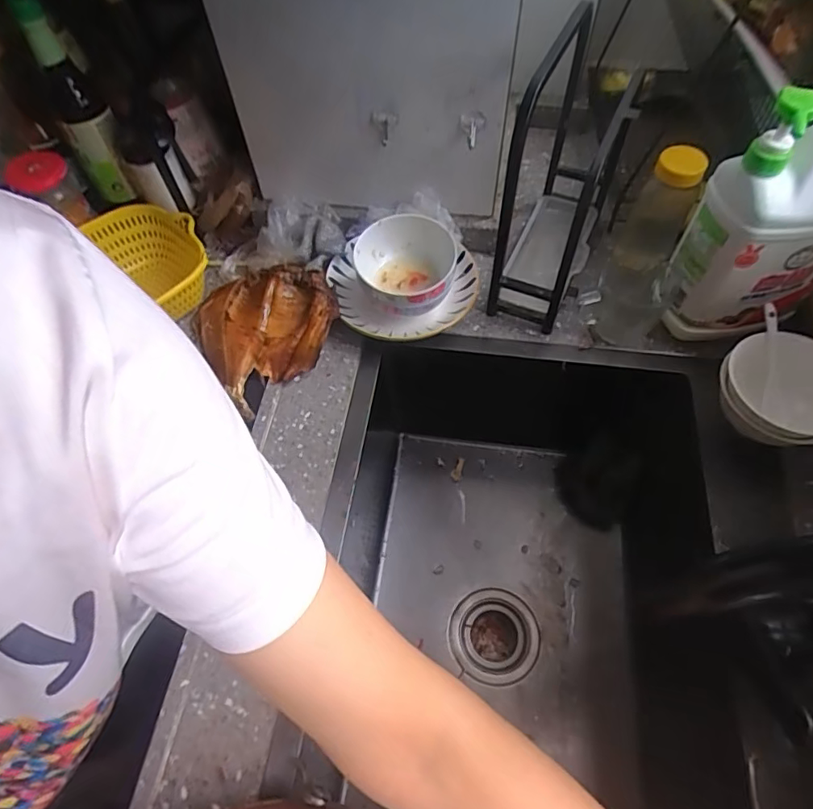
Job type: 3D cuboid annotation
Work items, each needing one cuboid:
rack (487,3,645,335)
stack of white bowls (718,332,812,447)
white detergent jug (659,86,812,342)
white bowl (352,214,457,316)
[{"bbox_3d":[0.176,-0.263,0.572,0.090,0.276,0.243,20,63,13],"label":"rack"},{"bbox_3d":[0.357,-0.015,0.501,0.093,0.051,0.111,-19,61,-9],"label":"stack of white bowls"},{"bbox_3d":[0.346,-0.169,0.499,0.127,0.242,0.083,-15,61,-6],"label":"white detergent jug"},{"bbox_3d":[-0.003,-0.155,0.600,0.112,0.057,0.108,-1,60,2],"label":"white bowl"}]

